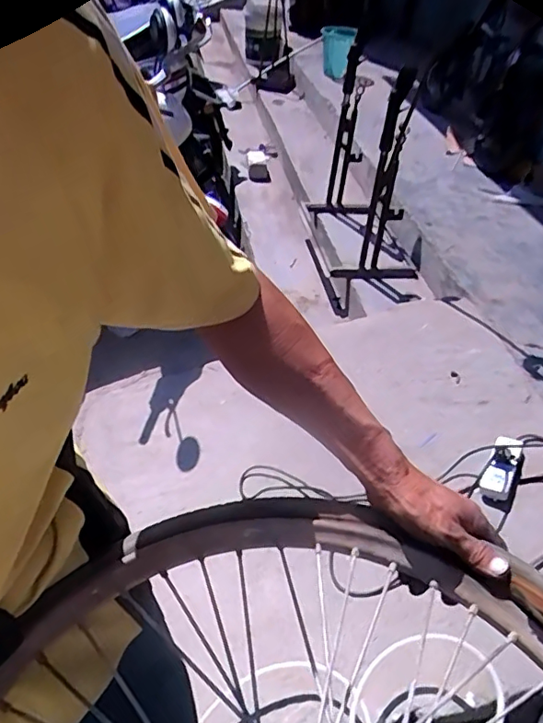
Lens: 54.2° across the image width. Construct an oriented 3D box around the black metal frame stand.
[{"bbox_3d":[0.337,-0.586,1.852,0.336,0.746,0.637,2,43,-5],"label":"black metal frame stand"}]

